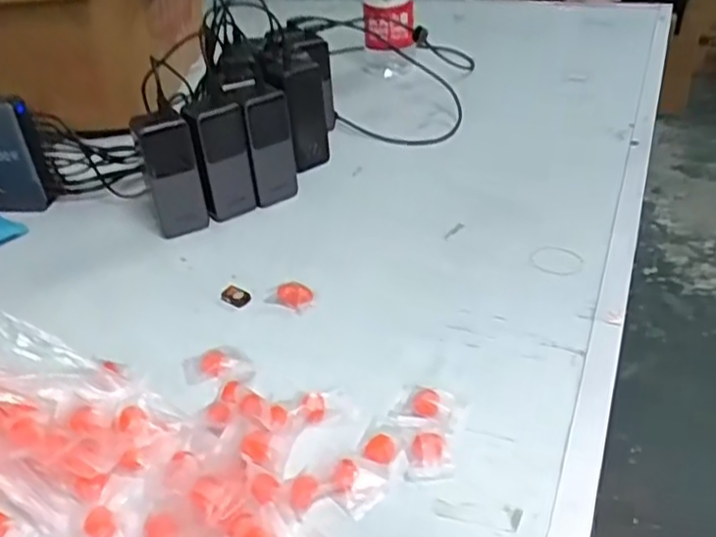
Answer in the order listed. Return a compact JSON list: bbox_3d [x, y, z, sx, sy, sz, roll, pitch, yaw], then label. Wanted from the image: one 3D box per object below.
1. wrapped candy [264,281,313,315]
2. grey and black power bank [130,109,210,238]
[{"bbox_3d":[-0.062,0.025,0.639,0.045,0.016,0.026,18,39,30],"label":"wrapped candy"},{"bbox_3d":[-0.201,-0.103,0.740,0.056,0.136,0.036,-13,34,-13],"label":"grey and black power bank"}]

